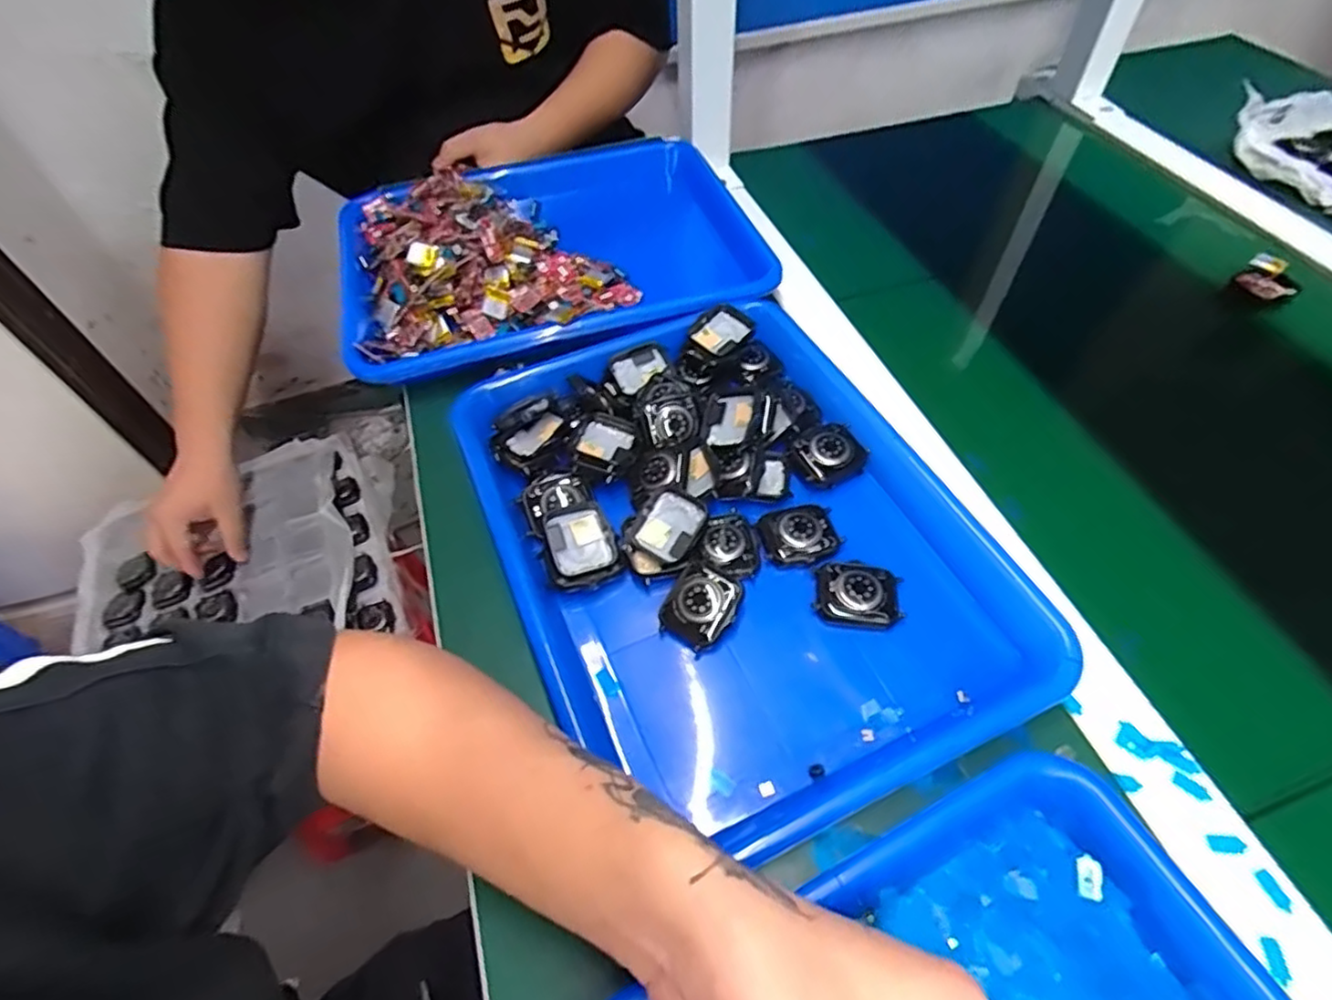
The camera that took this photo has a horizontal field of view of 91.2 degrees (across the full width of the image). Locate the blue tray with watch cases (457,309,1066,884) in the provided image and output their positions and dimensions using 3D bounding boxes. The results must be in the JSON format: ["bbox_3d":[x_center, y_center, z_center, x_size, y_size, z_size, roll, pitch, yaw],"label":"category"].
[{"bbox_3d":[0.036,0.013,0.389,0.259,0.035,0.330,-22,55,-12],"label":"blue tray with watch cases"}]

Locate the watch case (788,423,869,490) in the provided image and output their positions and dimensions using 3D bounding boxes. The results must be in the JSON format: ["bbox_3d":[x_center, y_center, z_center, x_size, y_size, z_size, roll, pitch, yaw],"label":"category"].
[{"bbox_3d":[0.104,-0.028,0.415,0.045,0.011,0.038,-25,76,-9],"label":"watch case"}]

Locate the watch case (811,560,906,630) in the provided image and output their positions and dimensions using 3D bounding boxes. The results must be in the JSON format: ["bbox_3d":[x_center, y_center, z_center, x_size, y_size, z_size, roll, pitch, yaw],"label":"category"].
[{"bbox_3d":[0.106,0.052,0.361,0.045,0.014,0.033,8,55,10],"label":"watch case"}]

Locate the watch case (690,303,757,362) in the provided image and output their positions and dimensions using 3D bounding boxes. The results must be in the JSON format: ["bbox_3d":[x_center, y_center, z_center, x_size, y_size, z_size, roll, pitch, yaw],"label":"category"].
[{"bbox_3d":[0.042,-0.123,0.471,0.044,0.013,0.036,-39,78,-10],"label":"watch case"}]

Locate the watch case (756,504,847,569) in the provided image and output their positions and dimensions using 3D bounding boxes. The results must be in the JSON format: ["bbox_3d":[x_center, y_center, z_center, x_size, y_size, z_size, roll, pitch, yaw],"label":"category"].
[{"bbox_3d":[0.078,0.019,0.385,0.046,0.007,0.039,-13,54,-5],"label":"watch case"}]

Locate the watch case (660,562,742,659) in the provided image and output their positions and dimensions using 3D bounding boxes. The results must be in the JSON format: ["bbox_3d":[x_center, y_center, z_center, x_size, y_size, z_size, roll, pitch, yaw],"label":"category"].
[{"bbox_3d":[0.019,0.058,0.357,0.036,0.014,0.044,30,61,23],"label":"watch case"}]

